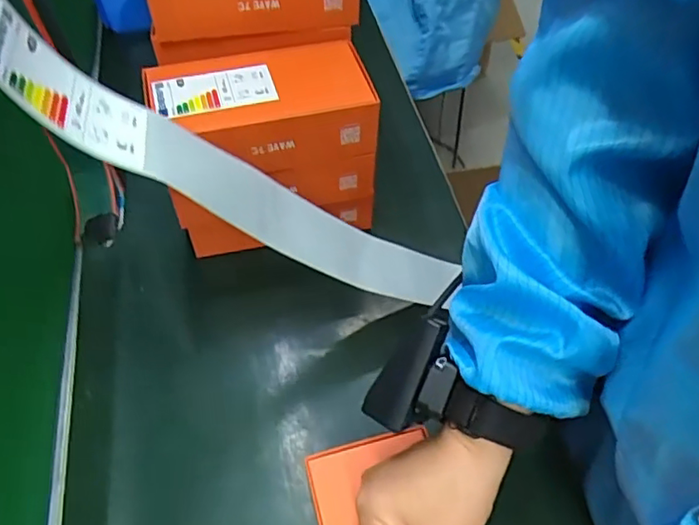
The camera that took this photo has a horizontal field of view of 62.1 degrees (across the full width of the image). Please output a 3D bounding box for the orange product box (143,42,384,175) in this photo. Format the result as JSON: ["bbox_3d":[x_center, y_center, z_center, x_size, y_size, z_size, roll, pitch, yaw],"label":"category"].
[{"bbox_3d":[-0.071,-0.132,0.497,0.187,0.065,0.107,-14,54,-8],"label":"orange product box"}]

